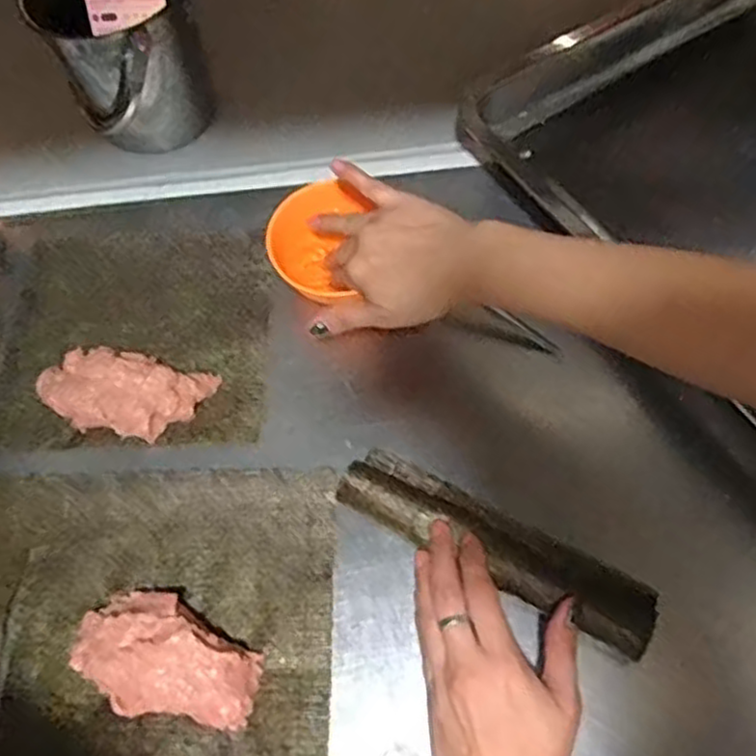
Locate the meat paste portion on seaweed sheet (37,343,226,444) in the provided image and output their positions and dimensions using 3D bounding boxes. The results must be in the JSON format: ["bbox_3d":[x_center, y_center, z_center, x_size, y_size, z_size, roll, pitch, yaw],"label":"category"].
[{"bbox_3d":[-0.187,0.009,0.522,0.126,0.035,0.055,7,61,7],"label":"meat paste portion on seaweed sheet"}]

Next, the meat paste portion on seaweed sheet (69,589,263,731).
[{"bbox_3d":[-0.127,0.168,0.437,0.113,0.033,0.064,17,63,12],"label":"meat paste portion on seaweed sheet"}]

